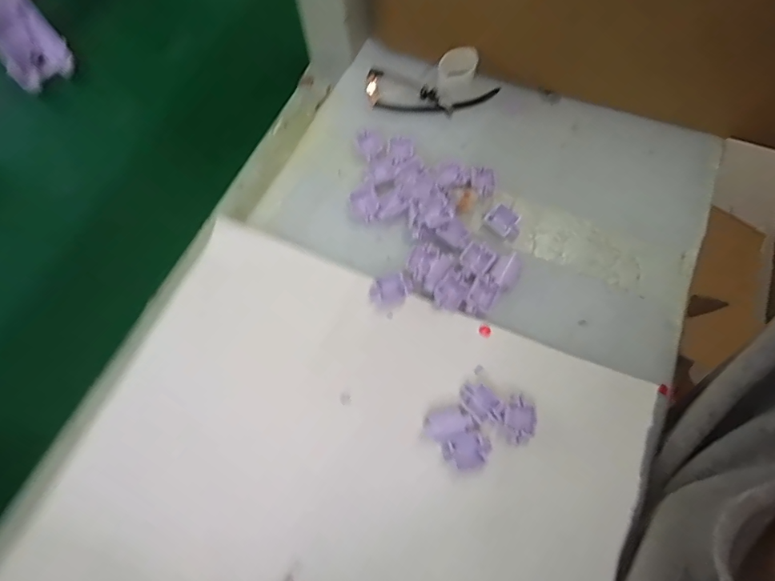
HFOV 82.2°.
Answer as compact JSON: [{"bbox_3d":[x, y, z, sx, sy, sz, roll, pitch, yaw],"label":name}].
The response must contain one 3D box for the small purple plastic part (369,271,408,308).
[{"bbox_3d":[0.000,0.001,0.302,0.025,0.009,0.020,-15,70,-5],"label":"small purple plastic part"}]

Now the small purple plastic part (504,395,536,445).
[{"bbox_3d":[0.080,0.077,0.265,0.018,0.004,0.028,8,70,3],"label":"small purple plastic part"}]

